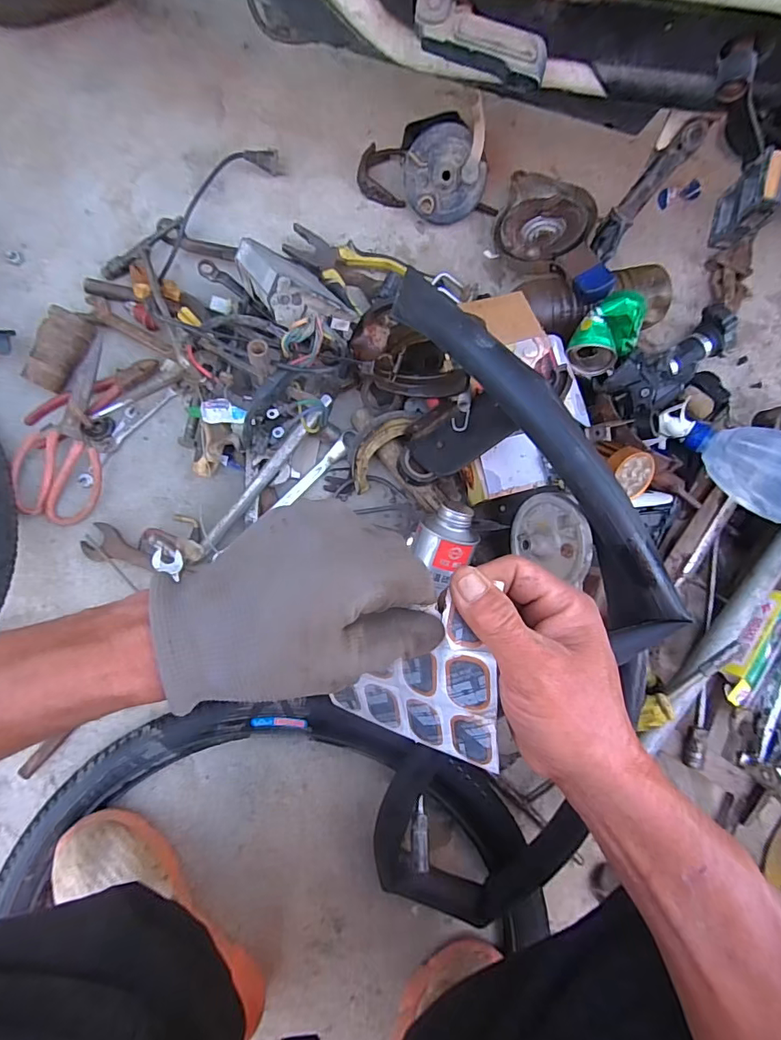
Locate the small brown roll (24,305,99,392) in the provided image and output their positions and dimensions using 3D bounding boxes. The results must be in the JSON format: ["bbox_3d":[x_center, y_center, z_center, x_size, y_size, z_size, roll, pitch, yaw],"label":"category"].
[{"bbox_3d":[-0.371,-0.189,0.539,0.044,0.037,0.089,23,83,-3],"label":"small brown roll"}]

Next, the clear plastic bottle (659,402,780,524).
[{"bbox_3d":[0.388,-0.075,0.524,0.180,0.064,0.078,38,82,23],"label":"clear plastic bottle"}]

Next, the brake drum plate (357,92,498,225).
[{"bbox_3d":[0.054,-0.439,0.575,0.172,0.098,0.104,21,84,-4],"label":"brake drum plate"}]

